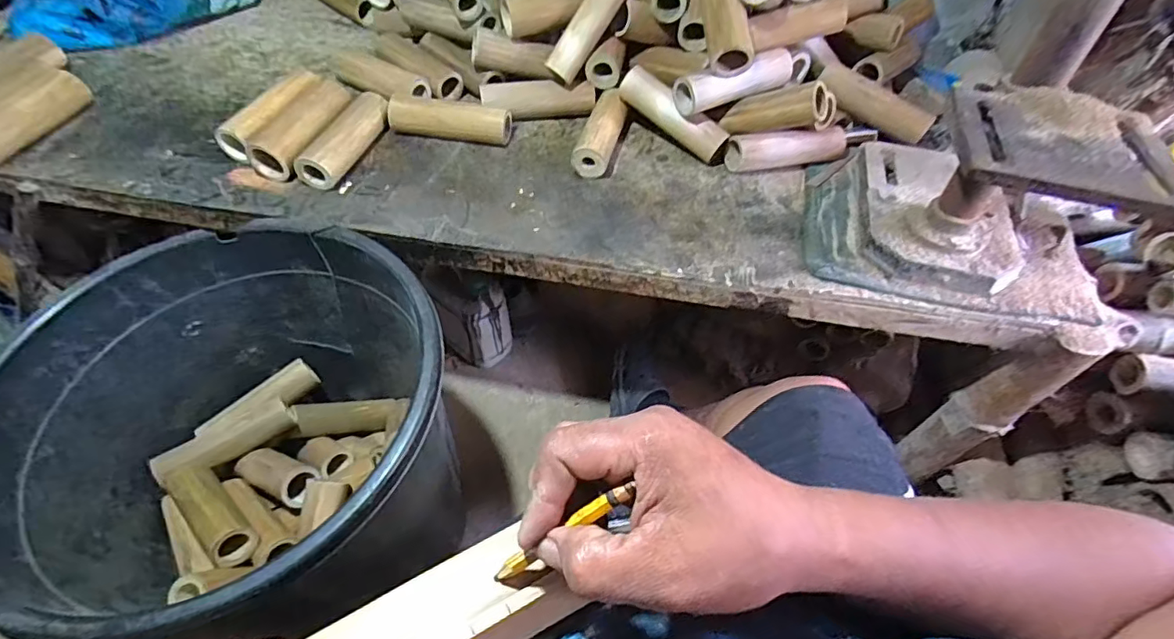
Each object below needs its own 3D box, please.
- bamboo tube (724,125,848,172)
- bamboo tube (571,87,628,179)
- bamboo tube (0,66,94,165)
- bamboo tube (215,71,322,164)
[{"bbox_3d":[0.305,-0.260,0.818,0.186,0.054,0.040,-6,52,-7],"label":"bamboo tube"},{"bbox_3d":[0.023,-0.286,0.828,0.055,0.045,0.168,13,52,8],"label":"bamboo tube"},{"bbox_3d":[-0.833,-0.304,0.807,0.067,0.059,0.182,11,52,7],"label":"bamboo tube"},{"bbox_3d":[-0.469,-0.308,0.825,0.072,0.061,0.183,17,53,11],"label":"bamboo tube"}]

